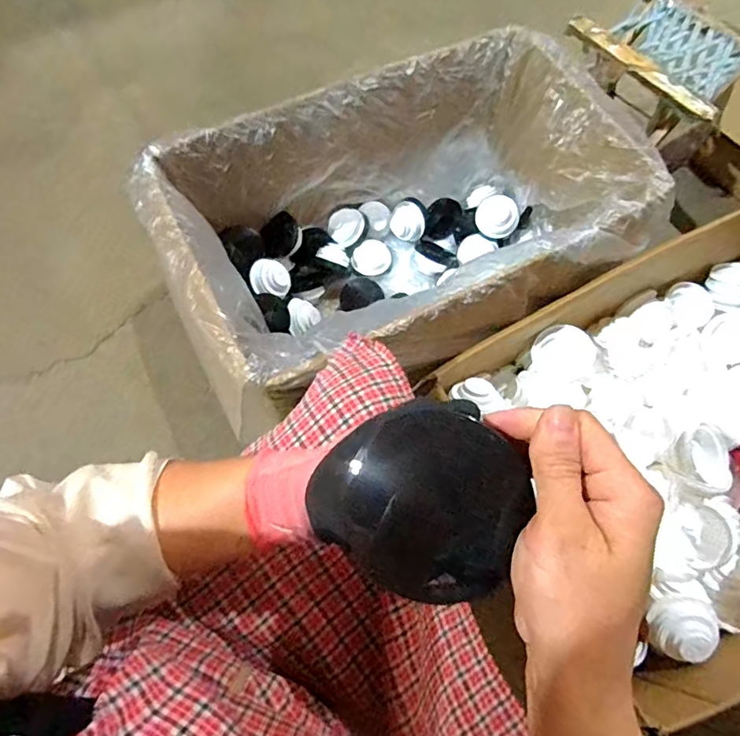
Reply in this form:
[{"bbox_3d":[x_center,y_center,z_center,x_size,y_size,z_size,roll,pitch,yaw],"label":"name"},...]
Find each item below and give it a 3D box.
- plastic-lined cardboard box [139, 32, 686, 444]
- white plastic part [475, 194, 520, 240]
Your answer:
[{"bbox_3d":[0.064,-0.205,0.872,0.729,0.343,0.453,-24,68,-10],"label":"plastic-lined cardboard box"},{"bbox_3d":[0.249,-0.297,0.981,0.083,0.014,0.078,5,102,26],"label":"white plastic part"}]

